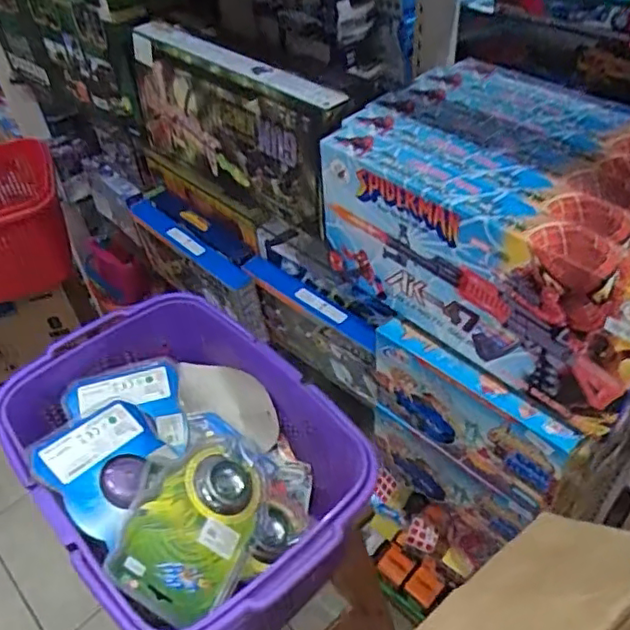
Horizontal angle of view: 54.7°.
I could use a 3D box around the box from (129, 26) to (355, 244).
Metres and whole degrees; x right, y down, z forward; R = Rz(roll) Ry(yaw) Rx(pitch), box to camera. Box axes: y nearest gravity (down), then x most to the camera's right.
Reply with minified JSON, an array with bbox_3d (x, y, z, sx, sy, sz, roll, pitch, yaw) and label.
[{"bbox_3d":[-0.127,-0.276,0.944,0.080,0.236,0.454,-34,52,-26],"label":"box"}]

